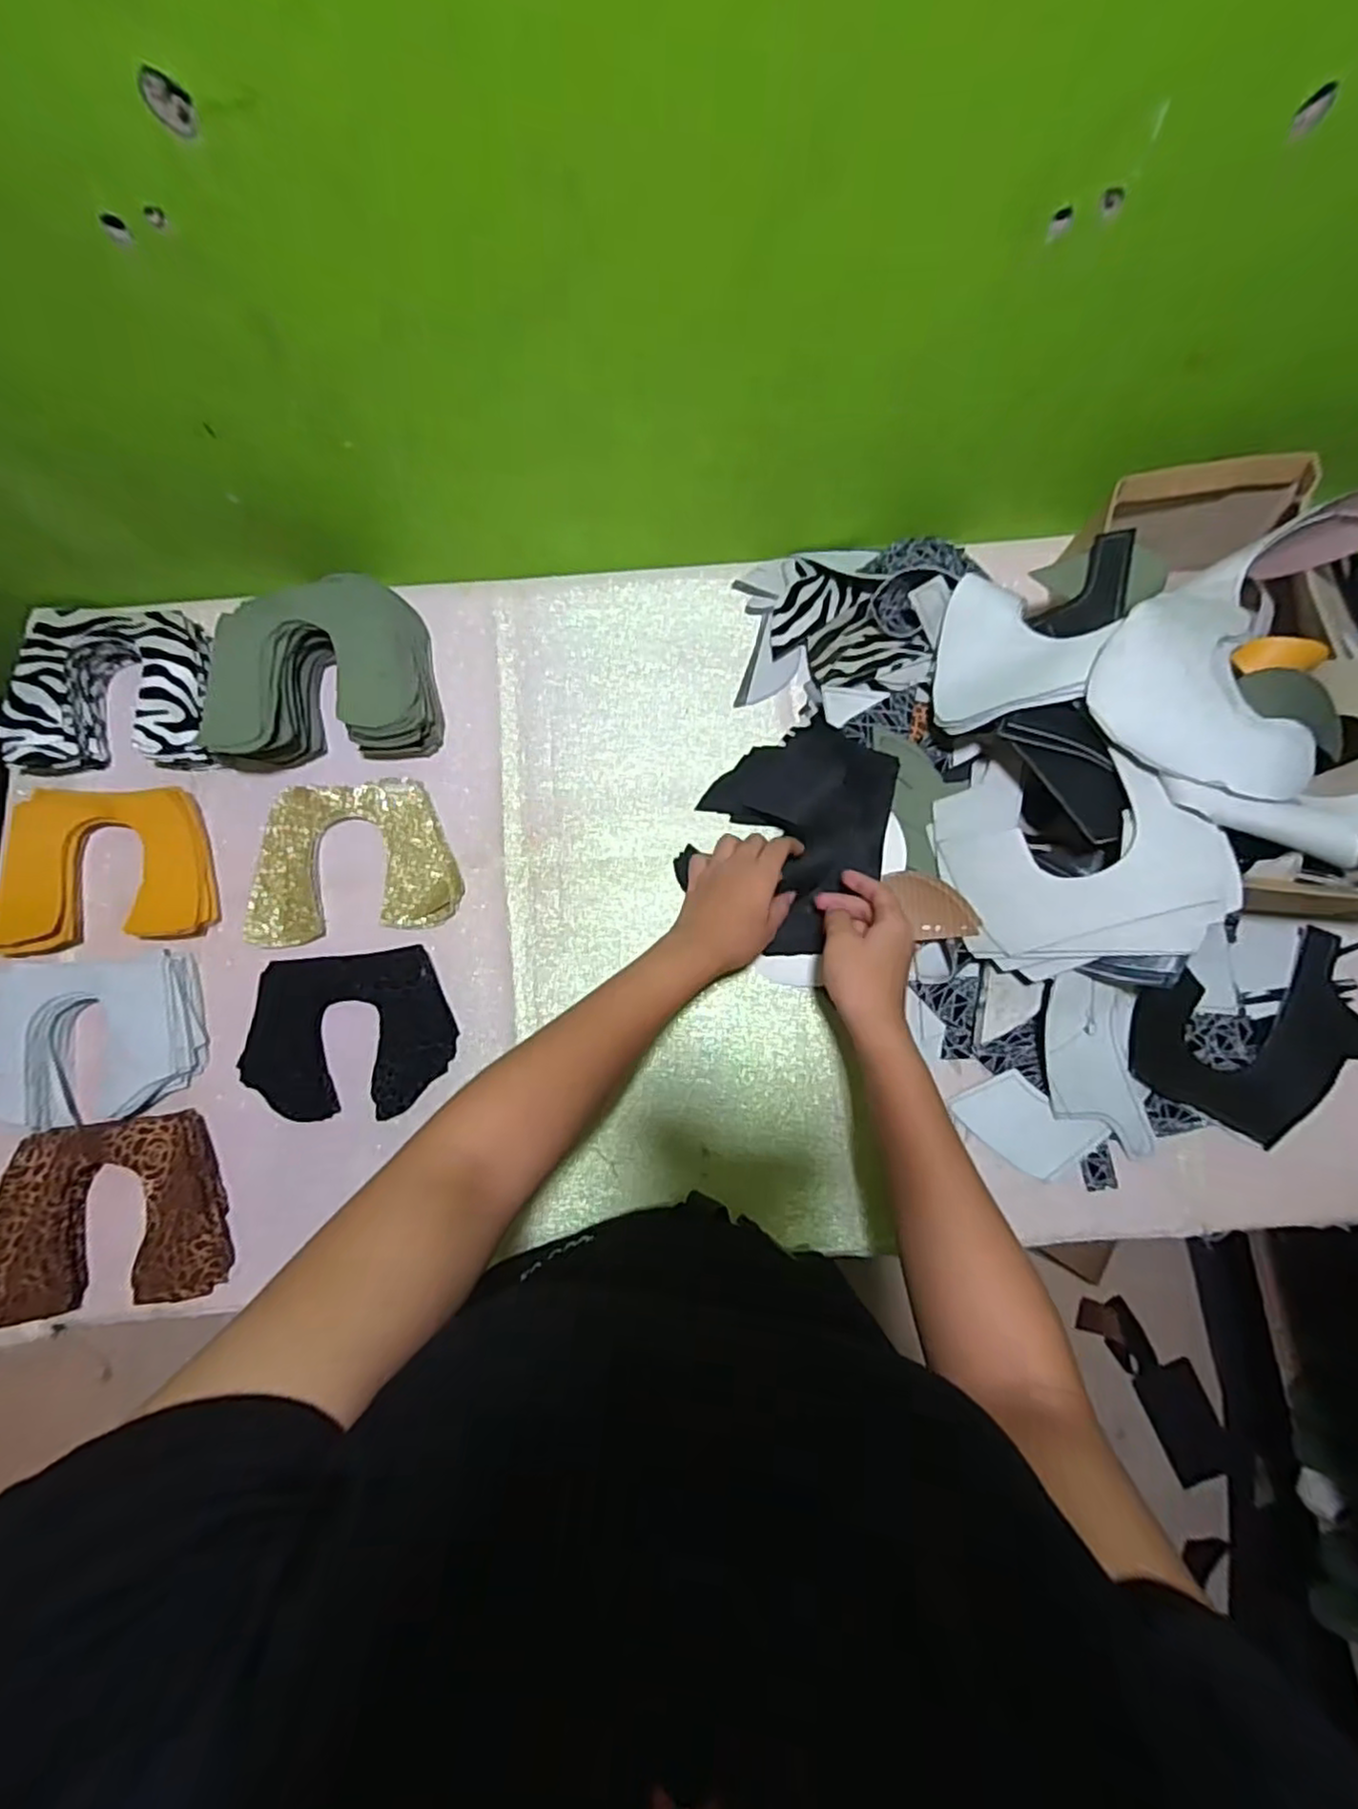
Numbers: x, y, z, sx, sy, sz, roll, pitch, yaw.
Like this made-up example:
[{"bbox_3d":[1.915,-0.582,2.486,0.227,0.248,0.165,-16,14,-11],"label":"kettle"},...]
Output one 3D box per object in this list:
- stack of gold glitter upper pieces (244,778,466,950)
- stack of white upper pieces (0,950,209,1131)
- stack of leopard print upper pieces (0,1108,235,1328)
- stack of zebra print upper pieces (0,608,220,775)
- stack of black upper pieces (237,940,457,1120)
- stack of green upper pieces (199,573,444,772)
[{"bbox_3d":[-0.274,-0.037,0.584,0.171,0.022,0.128,-9,78,-1],"label":"stack of gold glitter upper pieces"},{"bbox_3d":[-0.457,0.104,0.544,0.153,0.046,0.124,-6,78,-1],"label":"stack of white upper pieces"},{"bbox_3d":[-0.423,0.230,0.527,0.163,0.031,0.130,-8,78,-1],"label":"stack of leopard print upper pieces"},{"bbox_3d":[-0.471,-0.179,0.600,0.161,0.056,0.134,-2,78,0],"label":"stack of zebra print upper pieces"},{"bbox_3d":[-0.259,0.102,0.556,0.153,0.019,0.124,-7,78,-1],"label":"stack of black upper pieces"},{"bbox_3d":[-0.304,-0.181,0.584,0.182,0.083,0.143,-15,79,-2],"label":"stack of green upper pieces"}]

